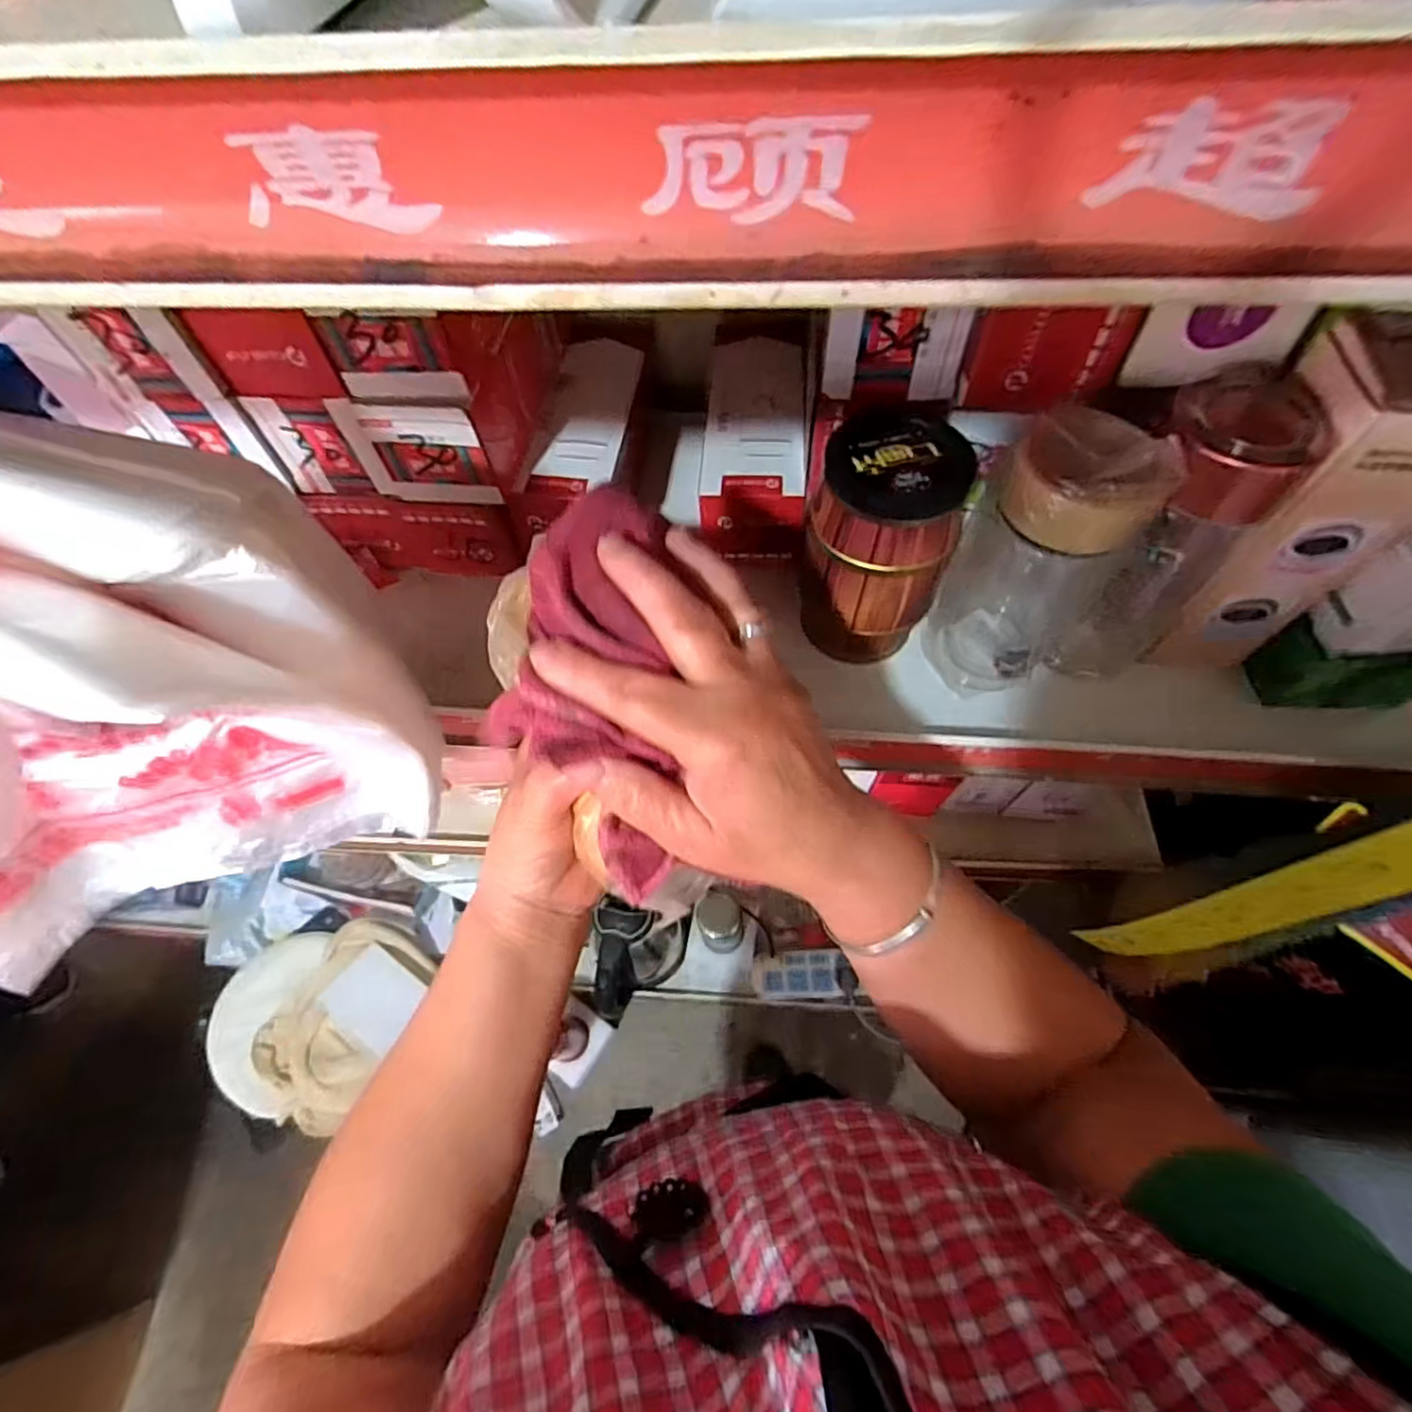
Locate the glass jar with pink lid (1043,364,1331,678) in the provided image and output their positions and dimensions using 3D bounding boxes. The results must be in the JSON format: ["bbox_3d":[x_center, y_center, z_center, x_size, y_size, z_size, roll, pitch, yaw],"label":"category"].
[{"bbox_3d":[0.250,-0.092,0.360,0.070,0.168,0.077,-1,62,1],"label":"glass jar with pink lid"}]

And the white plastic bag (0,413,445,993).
[{"bbox_3d":[-0.249,0.002,0.224,0.229,0.247,0.090,-23,64,-10],"label":"white plastic bag"}]

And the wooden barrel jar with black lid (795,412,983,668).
[{"bbox_3d":[0.100,-0.096,0.382,0.079,0.122,0.087,19,64,11],"label":"wooden barrel jar with black lid"}]

